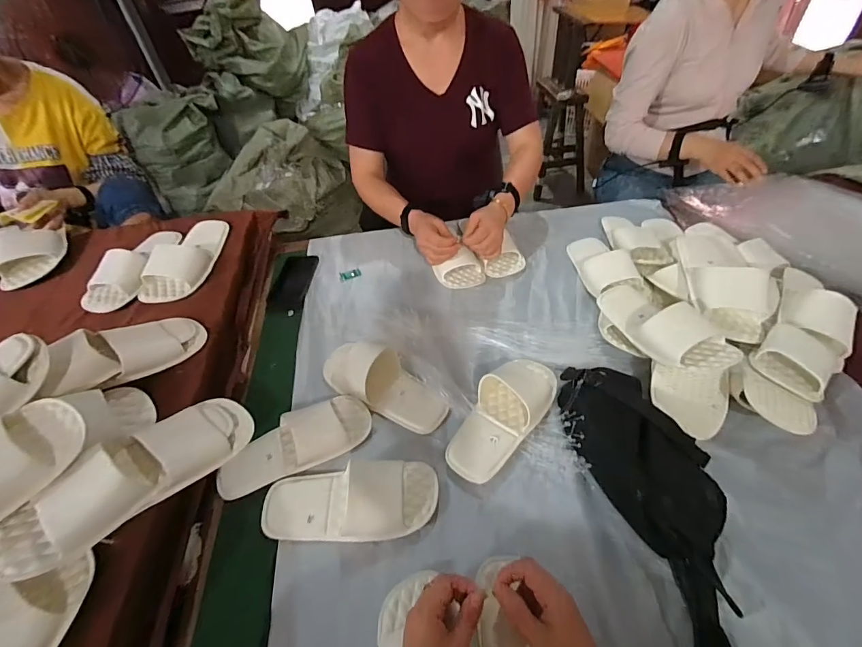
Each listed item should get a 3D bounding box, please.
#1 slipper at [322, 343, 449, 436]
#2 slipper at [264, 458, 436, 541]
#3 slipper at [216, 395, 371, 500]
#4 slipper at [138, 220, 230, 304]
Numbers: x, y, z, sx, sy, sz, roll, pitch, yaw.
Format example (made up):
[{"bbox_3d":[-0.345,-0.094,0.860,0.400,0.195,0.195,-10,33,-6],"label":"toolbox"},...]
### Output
[{"bbox_3d":[-0.078,0.094,0.666,0.235,0.059,0.106,22,54,24],"label":"slipper"},{"bbox_3d":[-0.110,0.234,0.529,0.236,0.048,0.096,-6,47,1],"label":"slipper"},{"bbox_3d":[-0.204,0.174,0.596,0.226,0.053,0.092,-24,50,-15],"label":"slipper"},{"bbox_3d":[-0.475,-0.127,0.771,0.102,0.051,0.215,-4,47,2],"label":"slipper"}]

